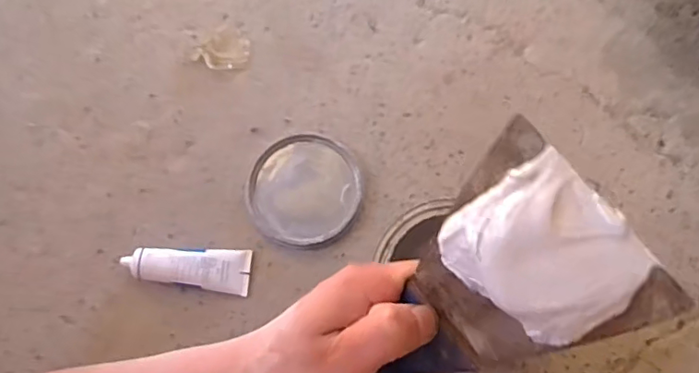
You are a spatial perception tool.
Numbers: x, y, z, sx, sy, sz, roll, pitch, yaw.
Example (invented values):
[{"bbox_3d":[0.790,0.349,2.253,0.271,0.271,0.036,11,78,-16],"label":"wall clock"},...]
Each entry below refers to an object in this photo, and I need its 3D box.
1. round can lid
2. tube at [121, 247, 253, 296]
[{"bbox_3d":[-0.057,0.004,0.711,0.139,0.008,0.137,0,76,1],"label":"round can lid"},{"bbox_3d":[-0.193,0.095,0.680,0.148,0.027,0.050,4,76,2],"label":"tube"}]

